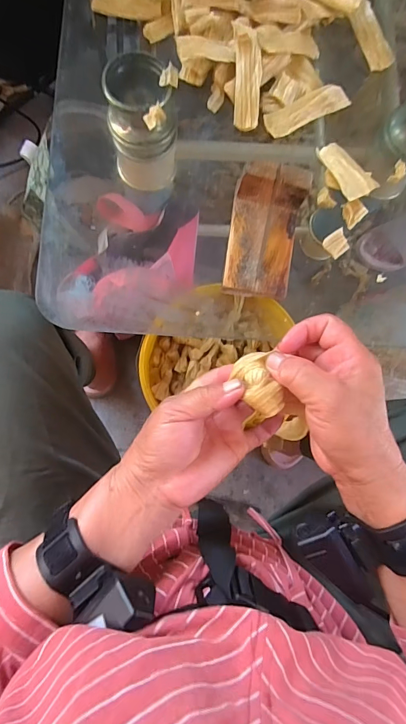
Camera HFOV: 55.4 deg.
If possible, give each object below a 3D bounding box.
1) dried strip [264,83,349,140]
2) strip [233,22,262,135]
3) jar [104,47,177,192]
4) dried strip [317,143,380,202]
[{"bbox_3d":[0.107,-0.263,0.402,0.093,0.010,0.028,-27,92,-8],"label":"dried strip"},{"bbox_3d":[0.046,-0.292,0.393,0.026,0.017,0.104,-1,89,-8],"label":"strip"},{"bbox_3d":[-0.071,-0.278,0.461,0.077,0.154,0.078,0,88,-8],"label":"jar"},{"bbox_3d":[0.144,-0.196,0.396,0.032,0.008,0.068,-29,76,-8],"label":"dried strip"}]

